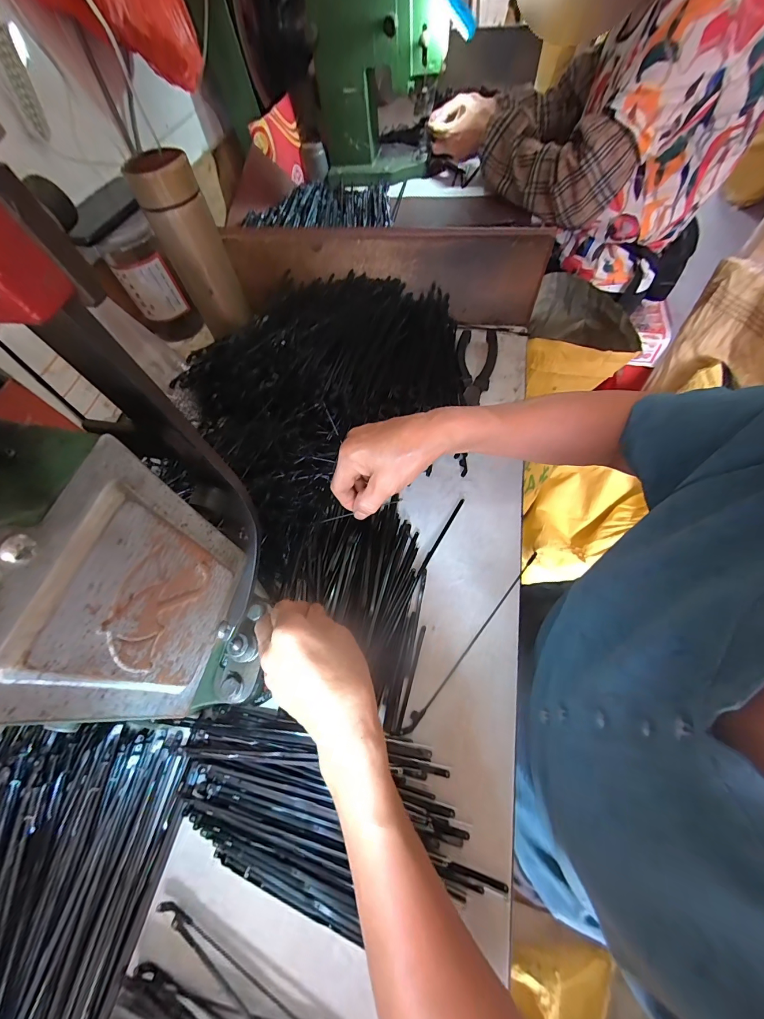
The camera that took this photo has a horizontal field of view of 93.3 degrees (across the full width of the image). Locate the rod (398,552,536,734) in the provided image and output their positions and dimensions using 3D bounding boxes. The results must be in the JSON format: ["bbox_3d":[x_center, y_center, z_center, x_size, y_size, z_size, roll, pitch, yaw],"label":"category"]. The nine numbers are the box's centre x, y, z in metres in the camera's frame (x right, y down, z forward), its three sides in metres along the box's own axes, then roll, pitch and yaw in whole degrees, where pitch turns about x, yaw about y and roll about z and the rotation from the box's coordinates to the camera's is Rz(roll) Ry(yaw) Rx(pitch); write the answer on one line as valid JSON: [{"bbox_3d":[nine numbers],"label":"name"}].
[{"bbox_3d":[0.085,0.114,0.323,0.008,0.007,0.202,37,70,21],"label":"rod"}]

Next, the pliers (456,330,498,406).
[{"bbox_3d":[0.121,-0.186,0.465,0.050,0.019,0.117,7,62,8],"label":"pliers"}]

